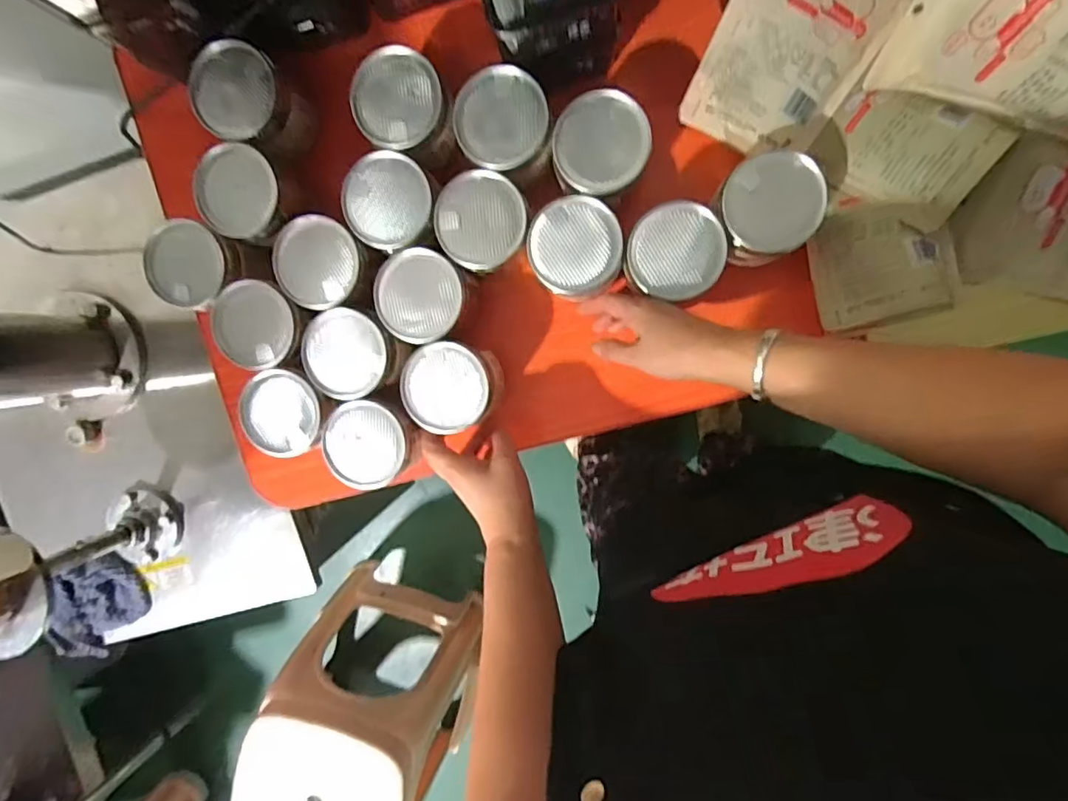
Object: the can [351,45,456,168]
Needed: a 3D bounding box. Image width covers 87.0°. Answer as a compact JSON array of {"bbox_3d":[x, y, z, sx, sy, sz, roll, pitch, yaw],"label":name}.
[{"bbox_3d":[-0.113,-0.262,0.513,0.077,0.073,0.083,1,97,6],"label":"can"}]

